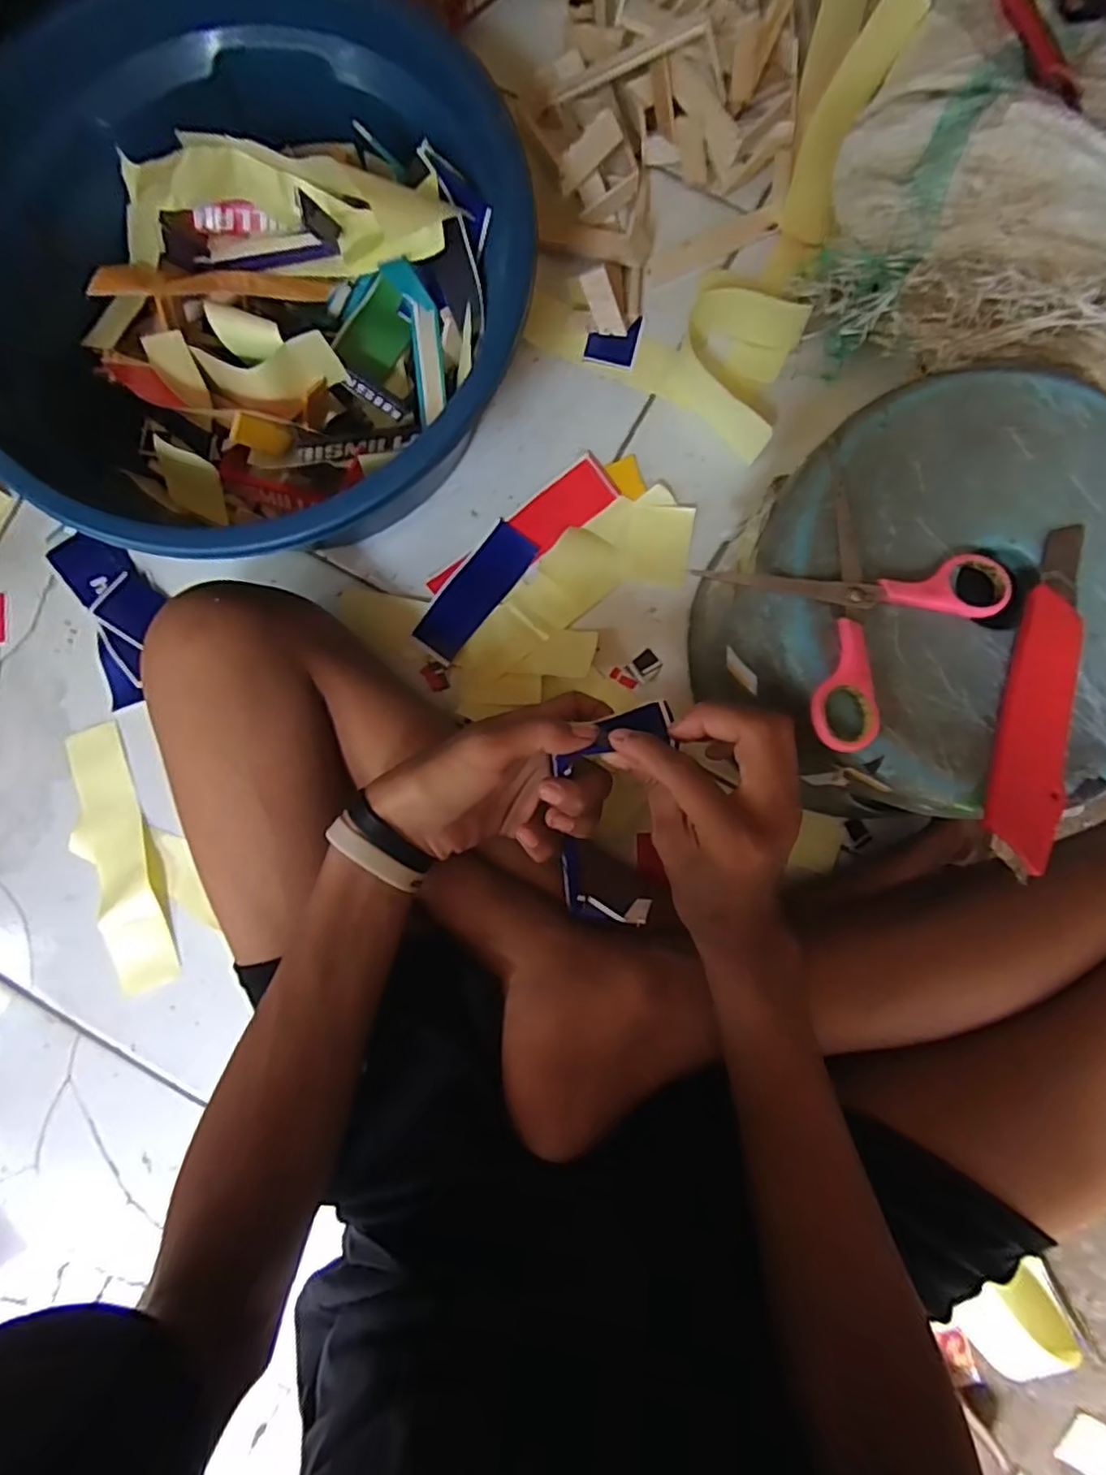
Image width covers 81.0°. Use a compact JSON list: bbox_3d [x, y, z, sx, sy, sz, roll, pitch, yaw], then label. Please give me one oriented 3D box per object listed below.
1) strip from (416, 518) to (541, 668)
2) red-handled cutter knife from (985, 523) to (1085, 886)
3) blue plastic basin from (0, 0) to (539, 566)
[{"bbox_3d":[-0.059,-0.110,0.489,0.043,0.007,0.111,38,89,4],"label":"strip"},{"bbox_3d":[0.236,-0.021,0.312,0.030,0.009,0.170,13,83,6],"label":"red-handled cutter knife"},{"bbox_3d":[-0.197,-0.284,0.426,0.350,0.133,0.331,0,87,2],"label":"blue plastic basin"}]

